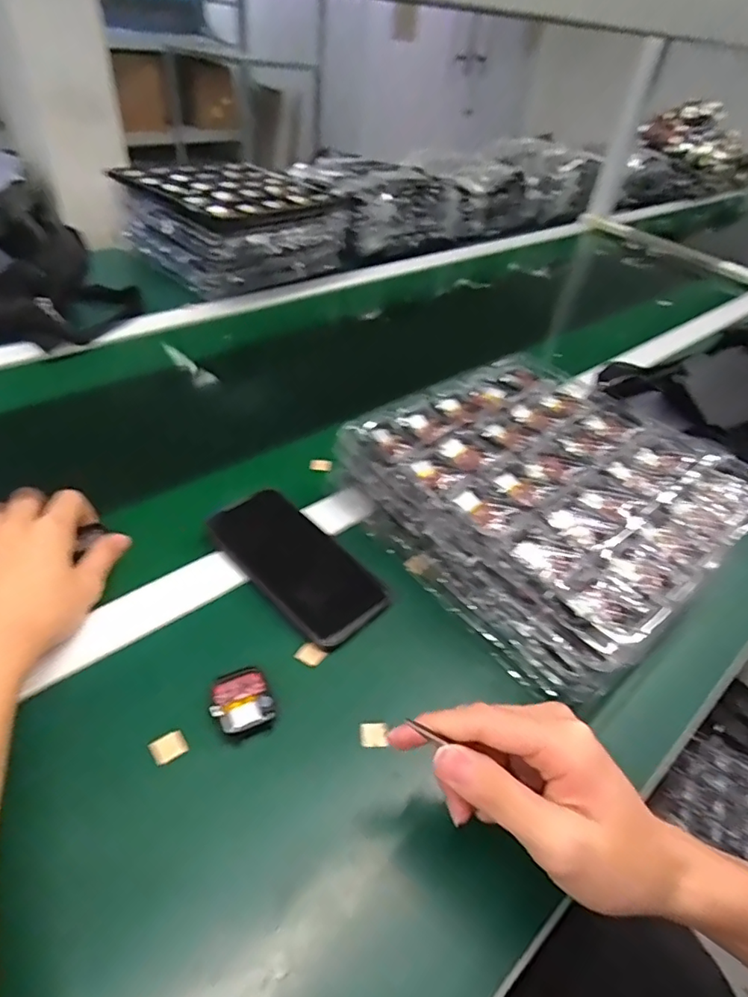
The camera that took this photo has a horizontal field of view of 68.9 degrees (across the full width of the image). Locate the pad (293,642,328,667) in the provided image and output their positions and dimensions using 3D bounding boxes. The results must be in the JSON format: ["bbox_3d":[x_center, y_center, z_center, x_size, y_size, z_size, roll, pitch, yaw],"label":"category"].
[{"bbox_3d":[-0.046,0.114,0.400,0.019,0.004,0.016,30,47,23],"label":"pad"}]

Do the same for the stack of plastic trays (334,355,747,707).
[{"bbox_3d":[0.147,-0.002,0.490,0.266,0.077,0.285,-29,53,-33],"label":"stack of plastic trays"}]

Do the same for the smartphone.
[{"bbox_3d":[-0.064,0.050,0.451,0.160,0.014,0.076,36,49,28],"label":"smartphone"}]

